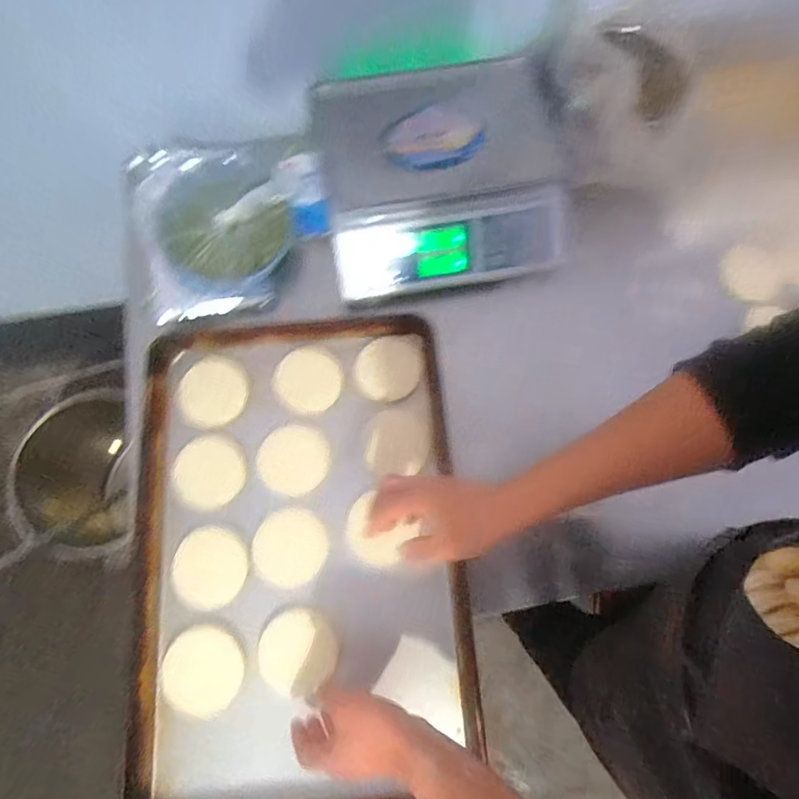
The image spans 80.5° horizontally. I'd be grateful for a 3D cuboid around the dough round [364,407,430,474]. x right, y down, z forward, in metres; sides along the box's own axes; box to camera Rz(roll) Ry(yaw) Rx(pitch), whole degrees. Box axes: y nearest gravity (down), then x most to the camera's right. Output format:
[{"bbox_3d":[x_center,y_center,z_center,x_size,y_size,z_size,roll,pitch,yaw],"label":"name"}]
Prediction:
[{"bbox_3d":[0.000,0.058,0.653,0.083,0.014,0.087,8,74,2],"label":"dough round"}]

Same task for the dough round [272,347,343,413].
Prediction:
[{"bbox_3d":[-0.127,-0.028,0.658,0.091,0.013,0.088,0,74,0],"label":"dough round"}]

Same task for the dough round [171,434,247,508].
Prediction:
[{"bbox_3d":[-0.256,0.097,0.636,0.098,0.006,0.093,0,74,0],"label":"dough round"}]

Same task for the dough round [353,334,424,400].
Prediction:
[{"bbox_3d":[-0.013,-0.046,0.673,0.101,0.021,0.086,-9,74,-3],"label":"dough round"}]

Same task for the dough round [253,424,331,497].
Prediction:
[{"bbox_3d":[-0.144,0.081,0.639,0.097,0.013,0.089,0,74,0],"label":"dough round"}]

